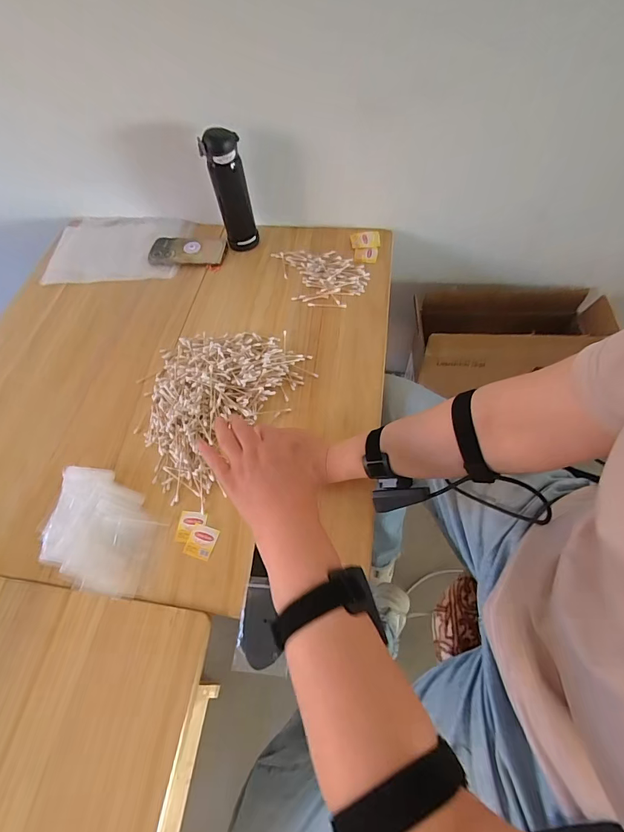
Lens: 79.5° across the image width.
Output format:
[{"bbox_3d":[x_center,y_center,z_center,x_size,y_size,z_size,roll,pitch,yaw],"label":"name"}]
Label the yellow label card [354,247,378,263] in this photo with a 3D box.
[{"bbox_3d":[0.111,-0.331,0.767,0.046,0.009,0.038,5,61,7],"label":"yellow label card"}]

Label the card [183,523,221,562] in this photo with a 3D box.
[{"bbox_3d":[-0.153,0.174,0.522,0.037,0.006,0.042,15,62,12],"label":"card"}]

